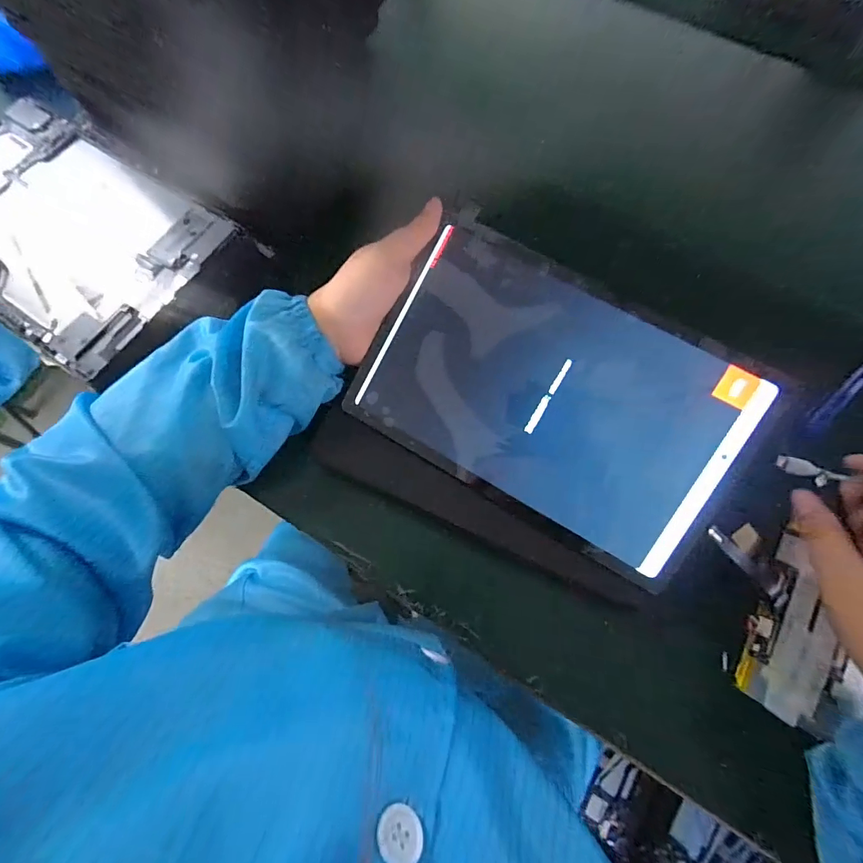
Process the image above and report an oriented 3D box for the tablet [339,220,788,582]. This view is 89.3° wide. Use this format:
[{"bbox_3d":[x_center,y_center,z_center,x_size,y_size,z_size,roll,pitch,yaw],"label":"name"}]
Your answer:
[{"bbox_3d":[0.075,-0.021,0.282,0.234,0.008,0.146,31,99,8],"label":"tablet"}]

